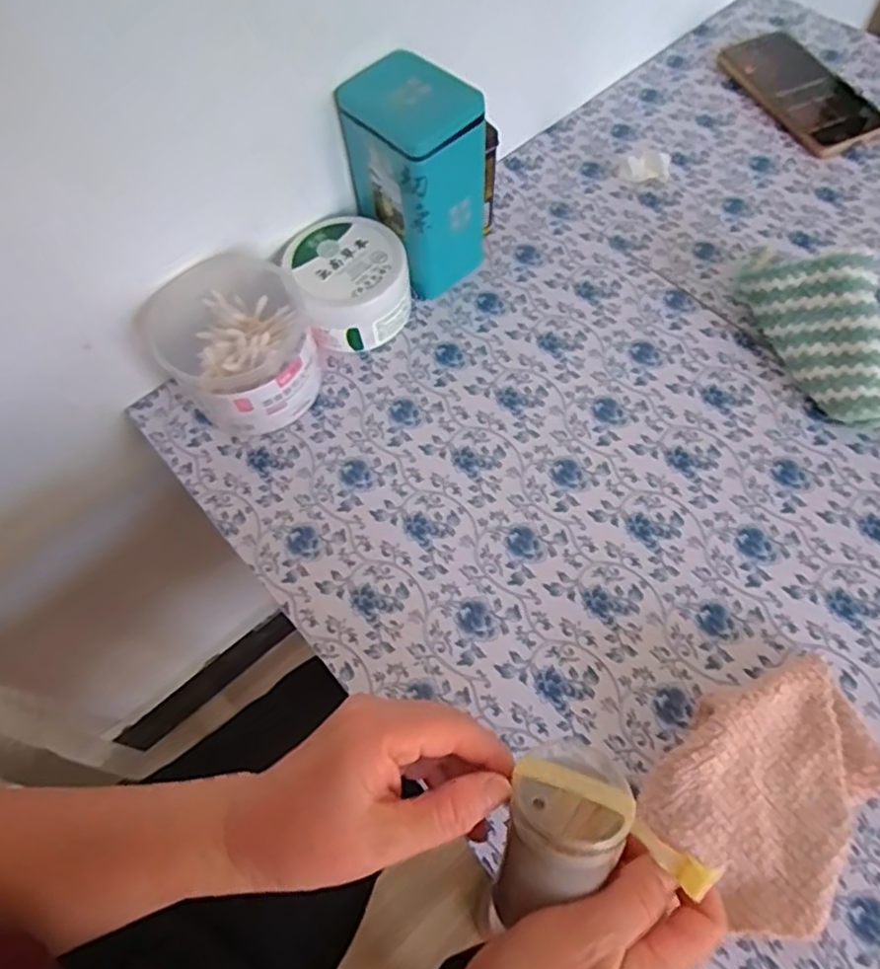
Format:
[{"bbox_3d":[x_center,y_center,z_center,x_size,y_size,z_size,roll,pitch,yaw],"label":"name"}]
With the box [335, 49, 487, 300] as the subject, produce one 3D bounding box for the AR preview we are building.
[{"bbox_3d":[-0.016,-0.225,0.490,0.078,0.150,0.089,-40,68,-16],"label":"box"}]

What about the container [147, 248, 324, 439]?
[{"bbox_3d":[-0.142,-0.097,0.473,0.104,0.072,0.099,-1,63,3],"label":"container"}]

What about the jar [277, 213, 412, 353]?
[{"bbox_3d":[-0.070,-0.154,0.507,0.083,0.058,0.084,-1,63,3],"label":"jar"}]

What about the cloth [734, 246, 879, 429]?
[{"bbox_3d":[0.290,-0.120,0.463,0.105,0.065,0.158,-23,65,-8],"label":"cloth"}]

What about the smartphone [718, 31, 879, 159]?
[{"bbox_3d":[0.335,-0.369,0.610,0.076,0.016,0.167,-19,64,-6],"label":"smartphone"}]

